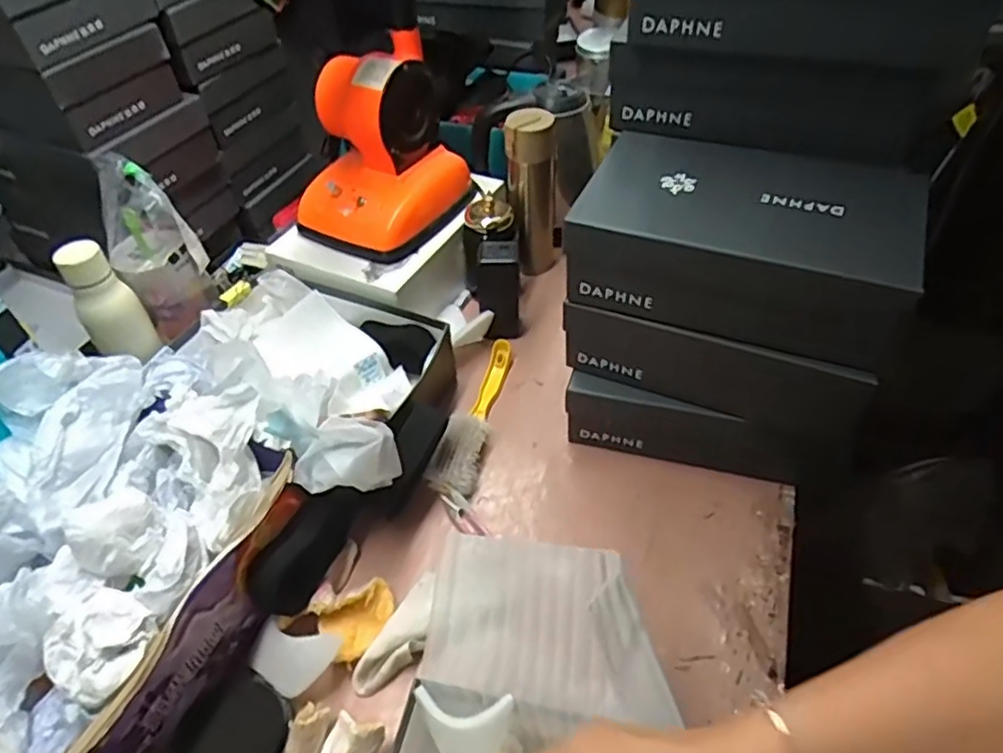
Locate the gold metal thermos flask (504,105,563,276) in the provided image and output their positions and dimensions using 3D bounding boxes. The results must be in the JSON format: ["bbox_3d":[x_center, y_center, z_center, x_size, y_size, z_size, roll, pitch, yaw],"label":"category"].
[{"bbox_3d":[0.046,-0.267,0.973,0.070,0.235,0.075,1,47,4],"label":"gold metal thermos flask"}]

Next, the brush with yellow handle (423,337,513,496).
[{"bbox_3d":[-0.023,0.043,0.828,0.056,0.035,0.235,13,49,16],"label":"brush with yellow handle"}]

